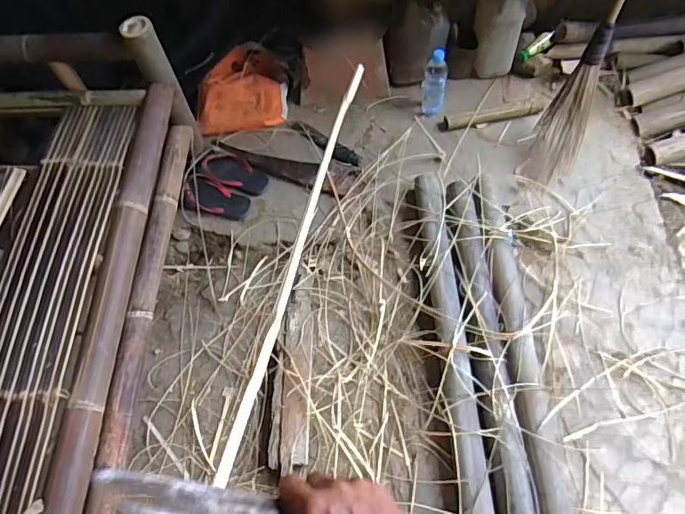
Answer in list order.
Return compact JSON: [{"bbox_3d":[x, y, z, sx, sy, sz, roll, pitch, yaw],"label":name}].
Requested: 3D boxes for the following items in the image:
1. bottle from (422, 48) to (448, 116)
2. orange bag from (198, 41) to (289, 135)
[{"bbox_3d":[0.276,-0.527,1.523,0.063,0.206,0.073,-3,63,3],"label":"bottle"},{"bbox_3d":[-0.308,-0.517,1.601,0.271,0.068,0.289,8,87,-2],"label":"orange bag"}]

